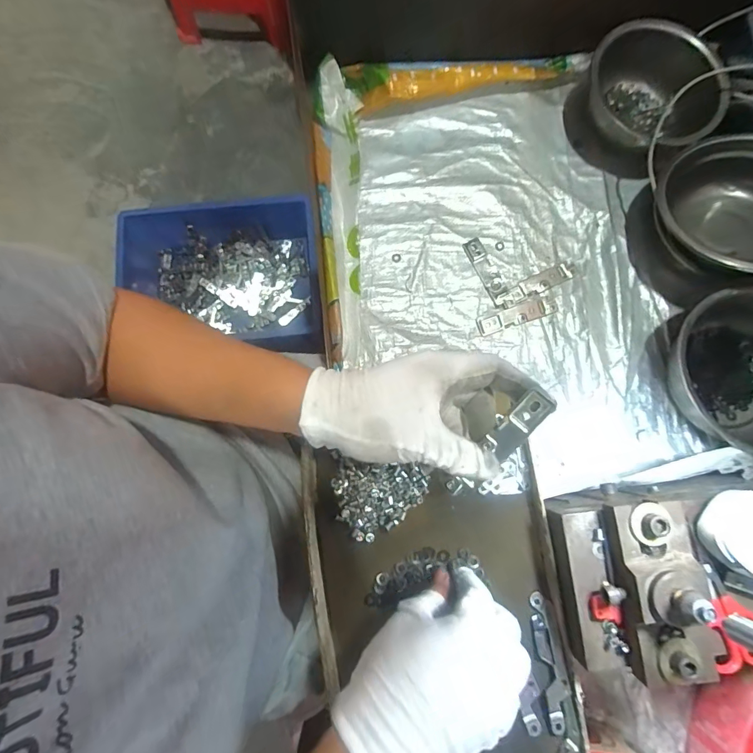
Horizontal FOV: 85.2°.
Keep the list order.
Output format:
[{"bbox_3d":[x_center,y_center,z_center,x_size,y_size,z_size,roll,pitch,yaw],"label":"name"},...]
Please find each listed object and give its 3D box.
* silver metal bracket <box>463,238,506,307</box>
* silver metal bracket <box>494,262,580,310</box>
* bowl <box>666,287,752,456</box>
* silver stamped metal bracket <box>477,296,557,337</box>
[{"bbox_3d":[0.121,-0.116,0.452,0.019,0.004,0.077,-25,82,-4],"label":"silver metal bracket"},{"bbox_3d":[0.176,-0.101,0.451,0.095,0.005,0.021,-25,82,-4],"label":"silver metal bracket"},{"bbox_3d":[0.371,-0.007,0.408,0.147,0.061,0.167,-4,81,0],"label":"bowl"},{"bbox_3d":[0.152,-0.066,0.442,0.086,0.005,0.021,-18,81,-3],"label":"silver stamped metal bracket"}]

